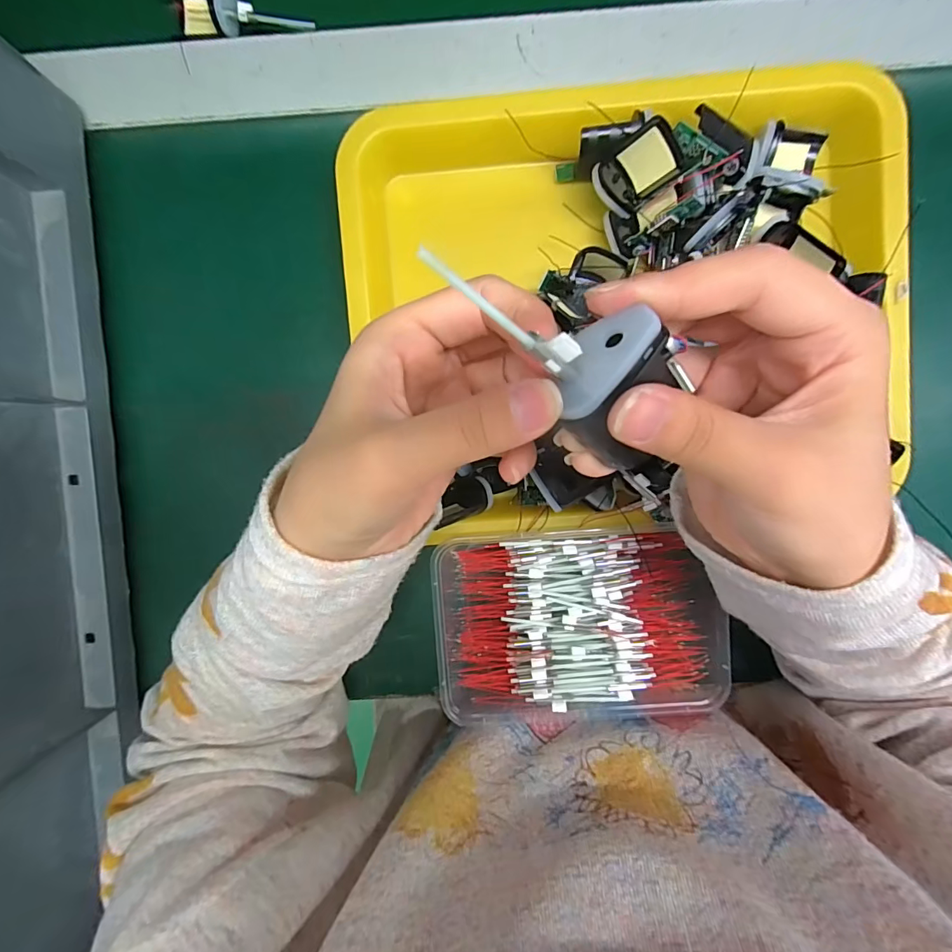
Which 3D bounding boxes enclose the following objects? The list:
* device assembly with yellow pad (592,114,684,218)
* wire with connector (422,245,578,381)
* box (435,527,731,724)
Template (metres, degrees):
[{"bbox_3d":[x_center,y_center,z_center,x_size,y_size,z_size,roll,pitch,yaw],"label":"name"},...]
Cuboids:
[{"bbox_3d":[0.094,-0.179,0.266,0.045,0.013,0.032,-26,121,34],"label":"device assembly with yellow pad"},{"bbox_3d":[0.008,-0.035,0.103,0.053,0.004,0.009,20,95,-39],"label":"wire with connector"},{"bbox_3d":[0.061,0.089,0.280,0.164,0.040,0.112,-3,94,1],"label":"box"}]

